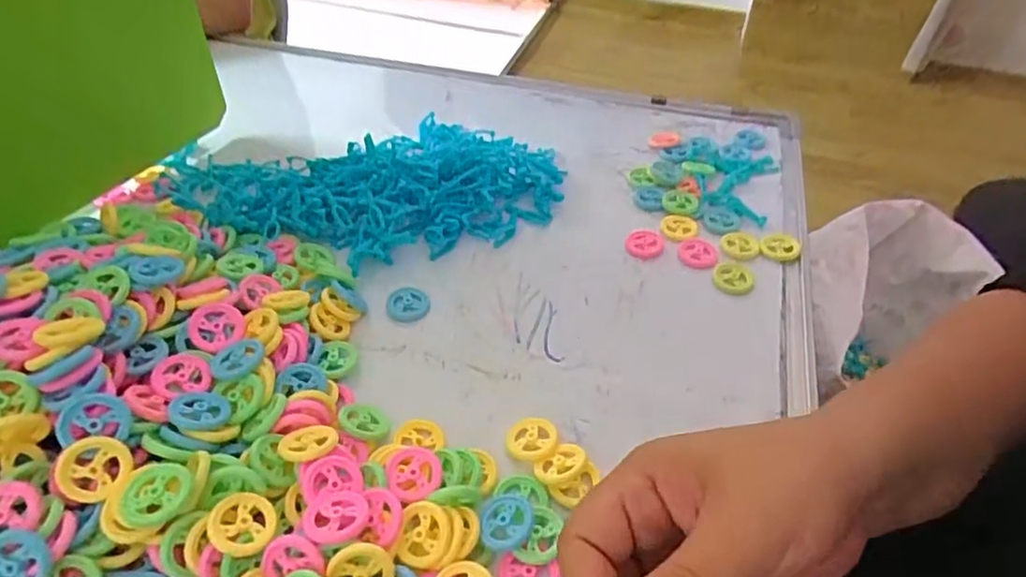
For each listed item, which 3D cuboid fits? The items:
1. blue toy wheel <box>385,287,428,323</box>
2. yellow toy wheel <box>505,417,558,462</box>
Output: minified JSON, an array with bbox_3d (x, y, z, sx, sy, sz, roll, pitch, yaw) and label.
[{"bbox_3d":[-0.074,0.010,0.437,0.029,0.005,0.032,0,43,-4],"label":"blue toy wheel"},{"bbox_3d":[0.010,0.085,0.357,0.028,0.004,0.028,-11,44,10],"label":"yellow toy wheel"}]

